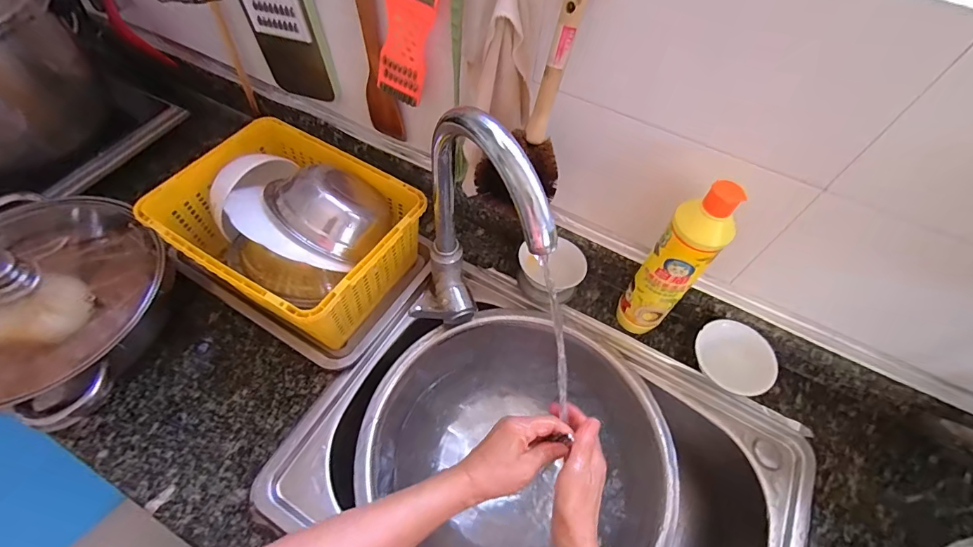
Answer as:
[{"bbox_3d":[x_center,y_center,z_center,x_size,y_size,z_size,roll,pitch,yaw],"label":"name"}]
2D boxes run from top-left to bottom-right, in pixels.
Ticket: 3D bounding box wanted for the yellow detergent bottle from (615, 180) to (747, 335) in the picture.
[{"bbox_3d":[0.208,-0.001,0.495,0.044,0.252,0.048,-10,59,-10],"label":"yellow detergent bottle"}]

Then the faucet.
[{"bbox_3d":[-0.027,-0.016,0.425,0.077,0.269,0.167,-27,63,-19],"label":"faucet"}]

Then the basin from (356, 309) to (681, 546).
[{"bbox_3d":[0.033,0.218,0.529,0.333,0.104,0.334,-14,58,-13],"label":"basin"}]

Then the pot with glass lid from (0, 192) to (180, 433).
[{"bbox_3d":[-0.506,0.029,0.504,0.302,0.138,0.260,19,57,9],"label":"pot with glass lid"}]

